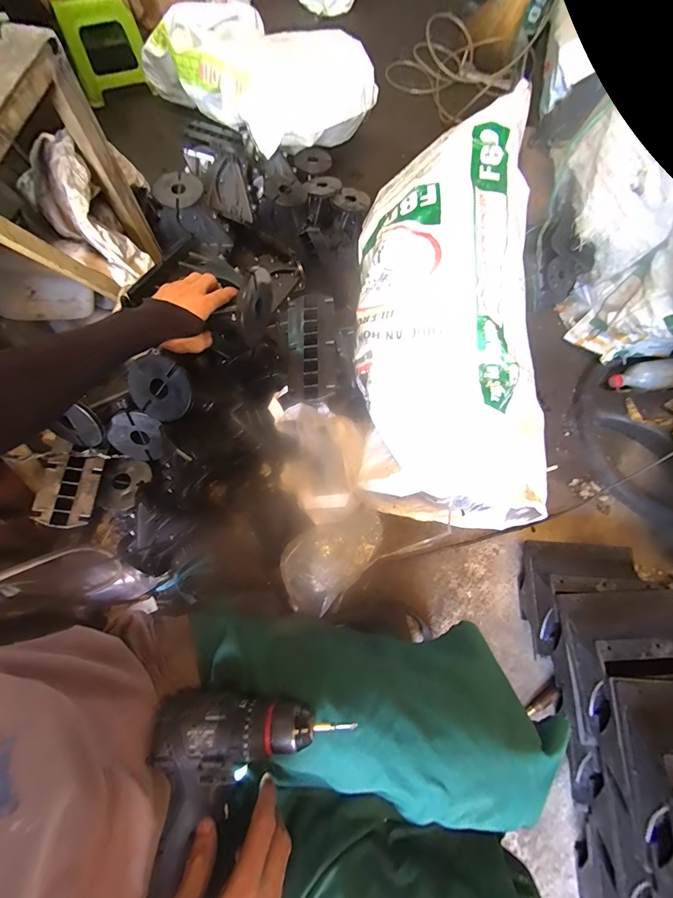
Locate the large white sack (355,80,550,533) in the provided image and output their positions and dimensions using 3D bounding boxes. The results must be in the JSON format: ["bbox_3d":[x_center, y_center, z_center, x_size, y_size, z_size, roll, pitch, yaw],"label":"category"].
[{"bbox_3d":[0.249,-0.320,0.814,0.394,0.248,0.993,2,83,-2],"label":"large white sack"}]

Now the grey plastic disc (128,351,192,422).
[{"bbox_3d":[-0.303,-0.105,0.610,0.105,0.015,0.113,1,113,3],"label":"grey plastic disc"}]

